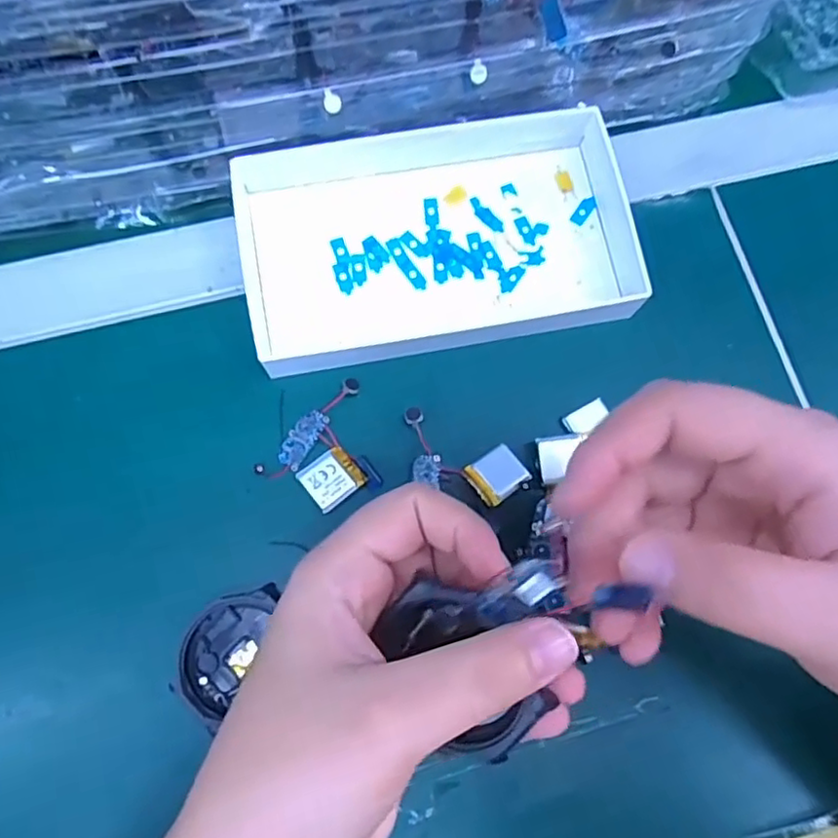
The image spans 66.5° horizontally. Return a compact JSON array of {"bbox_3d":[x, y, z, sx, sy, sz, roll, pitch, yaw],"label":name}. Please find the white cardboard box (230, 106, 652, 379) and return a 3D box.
[{"bbox_3d":[0.006,-0.091,0.300,0.177,0.026,0.117,-8,75,-5],"label":"white cardboard box"}]

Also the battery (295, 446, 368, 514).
[{"bbox_3d":[-0.038,0.026,0.278,0.023,0.004,0.022,-36,79,-11],"label":"battery"}]

